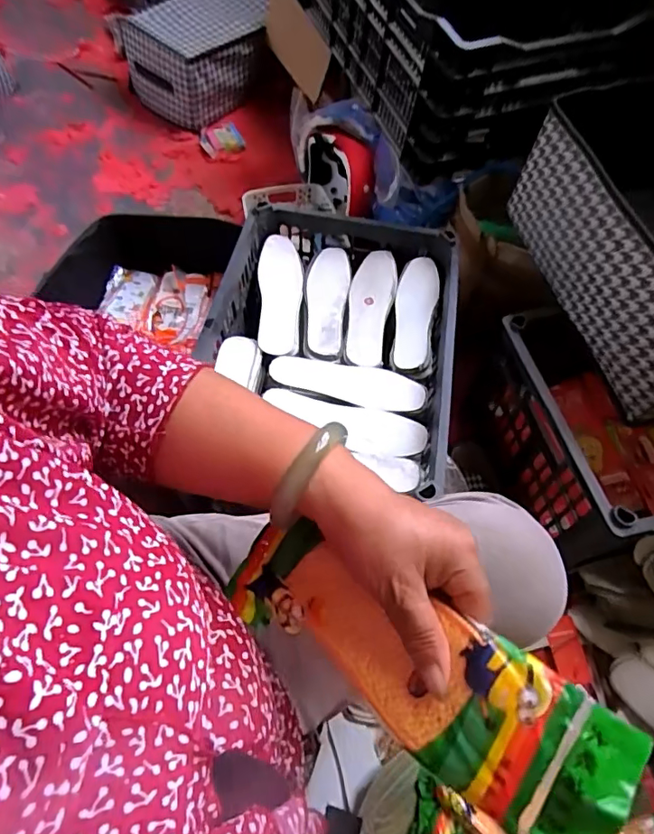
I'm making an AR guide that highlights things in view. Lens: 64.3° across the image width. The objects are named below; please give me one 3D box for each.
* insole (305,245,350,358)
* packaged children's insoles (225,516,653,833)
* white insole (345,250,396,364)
[{"bbox_3d":[0.001,-0.185,0.810,0.063,0.021,0.197,2,59,-1],"label":"insole"},{"bbox_3d":[0.036,0.134,0.294,0.238,0.013,0.075,24,86,33],"label":"packaged children's insoles"},{"bbox_3d":[0.066,-0.172,0.811,0.068,0.028,0.217,11,59,4],"label":"white insole"}]

